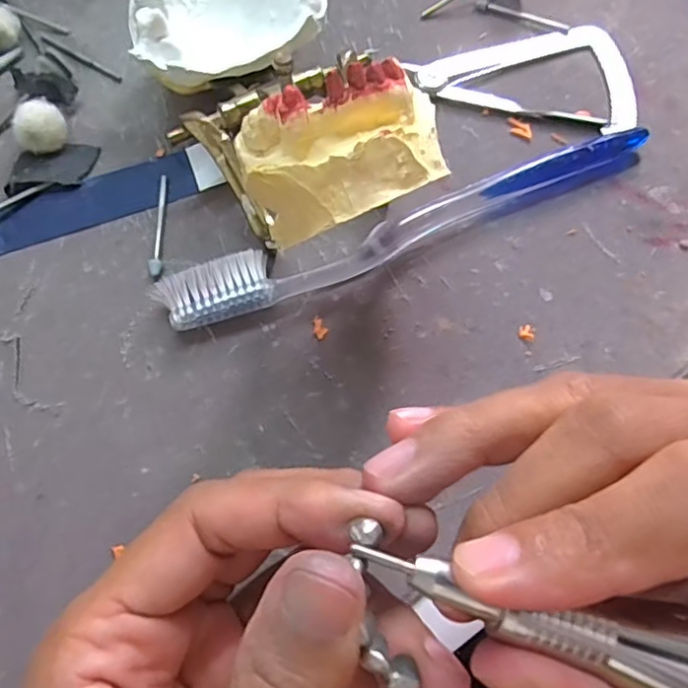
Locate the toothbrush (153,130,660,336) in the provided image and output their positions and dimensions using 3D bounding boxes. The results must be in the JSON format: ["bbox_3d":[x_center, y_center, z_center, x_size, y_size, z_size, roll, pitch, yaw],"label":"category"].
[{"bbox_3d":[0.027,-0.045,0.222,0.188,0.013,0.018,-21,70,-9],"label":"toothbrush"}]

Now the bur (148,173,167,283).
[{"bbox_3d":[-0.068,-0.043,0.224,0.004,0.004,0.043,-3,69,-2],"label":"bur"}]

